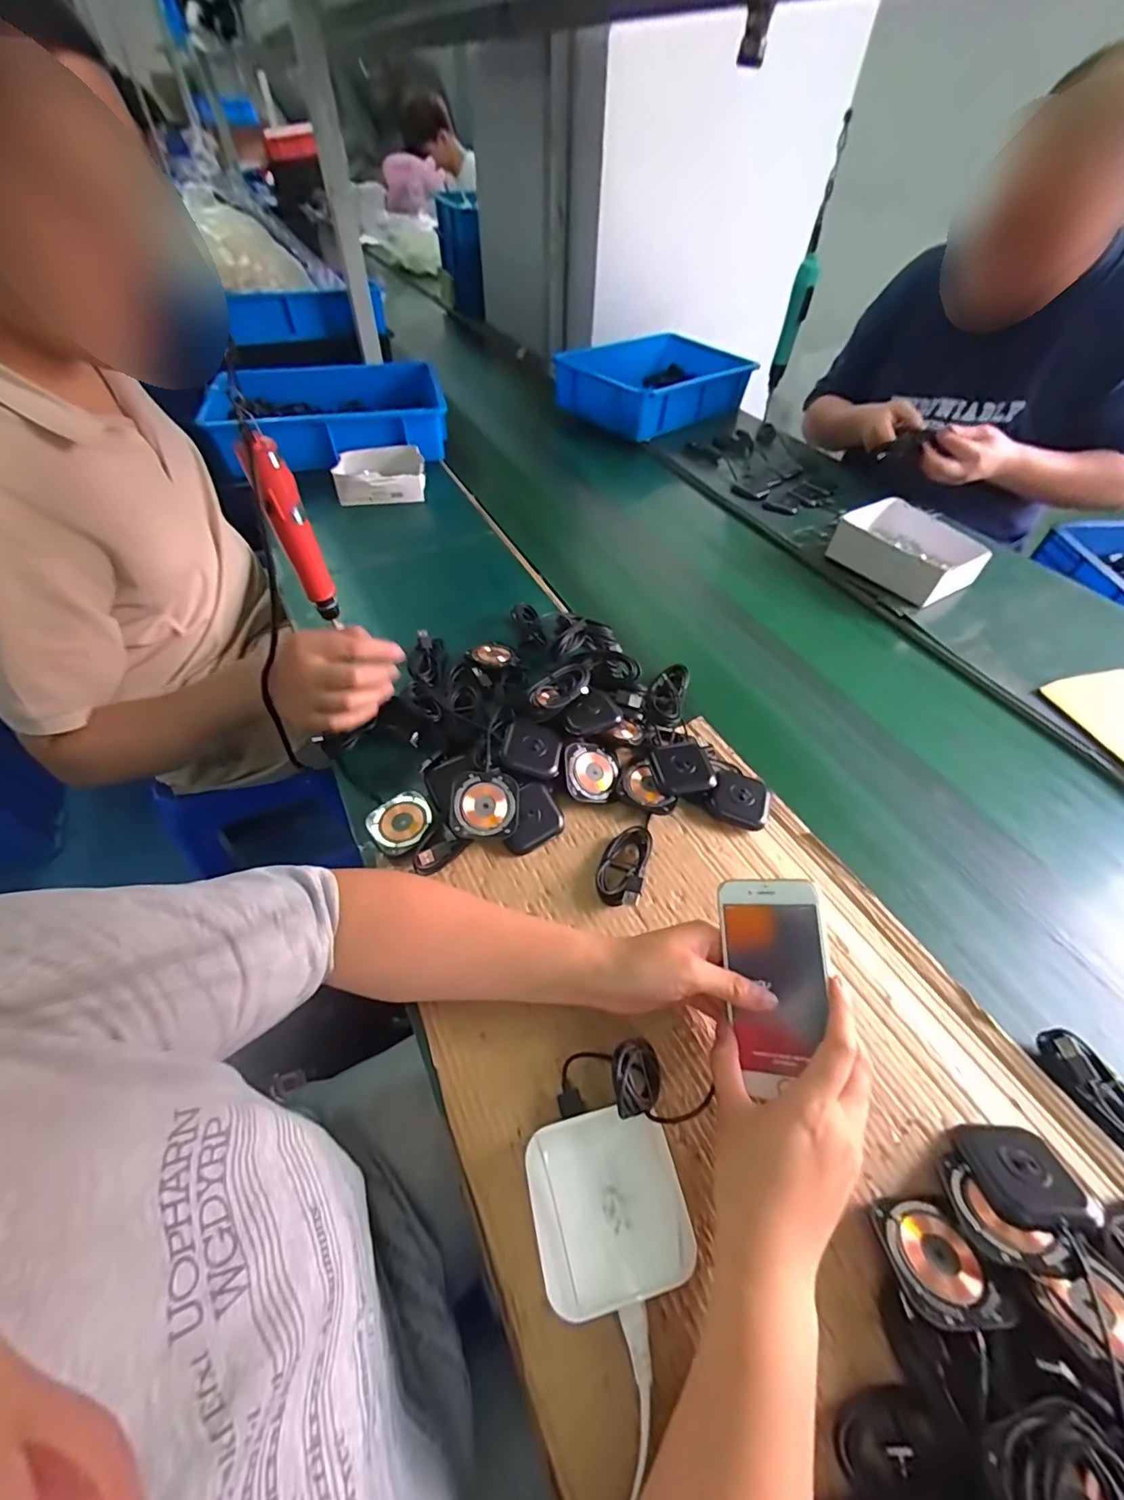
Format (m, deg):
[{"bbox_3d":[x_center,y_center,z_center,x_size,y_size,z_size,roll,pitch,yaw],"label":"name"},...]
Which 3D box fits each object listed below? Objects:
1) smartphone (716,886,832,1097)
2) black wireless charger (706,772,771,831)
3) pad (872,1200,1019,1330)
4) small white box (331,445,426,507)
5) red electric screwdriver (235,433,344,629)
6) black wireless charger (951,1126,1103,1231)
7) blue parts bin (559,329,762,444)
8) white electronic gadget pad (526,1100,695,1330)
[{"bbox_3d":[0.141,0.152,0.353,0.062,0.004,0.127,-8,74,26],"label":"smartphone"},{"bbox_3d":[0.172,0.049,0.520,0.057,0.021,0.055,16,52,11],"label":"black wireless charger"},{"bbox_3d":[0.218,0.293,0.308,0.057,0.014,0.057,-3,26,-3],"label":"pad"},{"bbox_3d":[-0.304,-0.468,0.906,0.145,0.056,0.109,-5,51,-5],"label":"small white box"},{"bbox_3d":[-0.272,-0.206,0.551,0.042,0.211,0.042,-21,54,-18],"label":"red electric screwdriver"},{"bbox_3d":[0.286,0.261,0.332,0.056,0.008,0.058,-6,21,3],"label":"black wireless charger"},{"bbox_3d":[0.208,-0.819,1.187,0.422,0.089,0.271,-35,59,-26],"label":"blue parts bin"},{"bbox_3d":[0.026,0.276,0.326,0.086,0.030,0.089,-11,52,-10],"label":"white electronic gadget pad"}]

